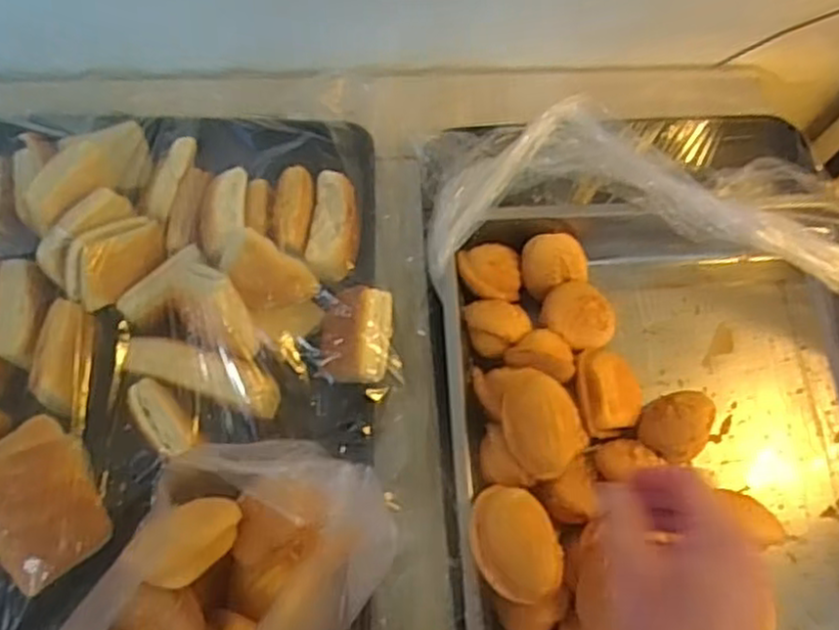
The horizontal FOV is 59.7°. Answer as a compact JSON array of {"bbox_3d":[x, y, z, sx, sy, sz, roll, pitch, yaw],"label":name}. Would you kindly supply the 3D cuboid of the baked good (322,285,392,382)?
[{"bbox_3d":[-0.058,0.020,0.640,0.066,0.043,0.082,5,70,-1],"label":"baked good"}]

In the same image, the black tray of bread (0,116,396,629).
[{"bbox_3d":[-0.247,0.067,0.592,0.436,0.066,0.571,1,70,-2],"label":"black tray of bread"}]

